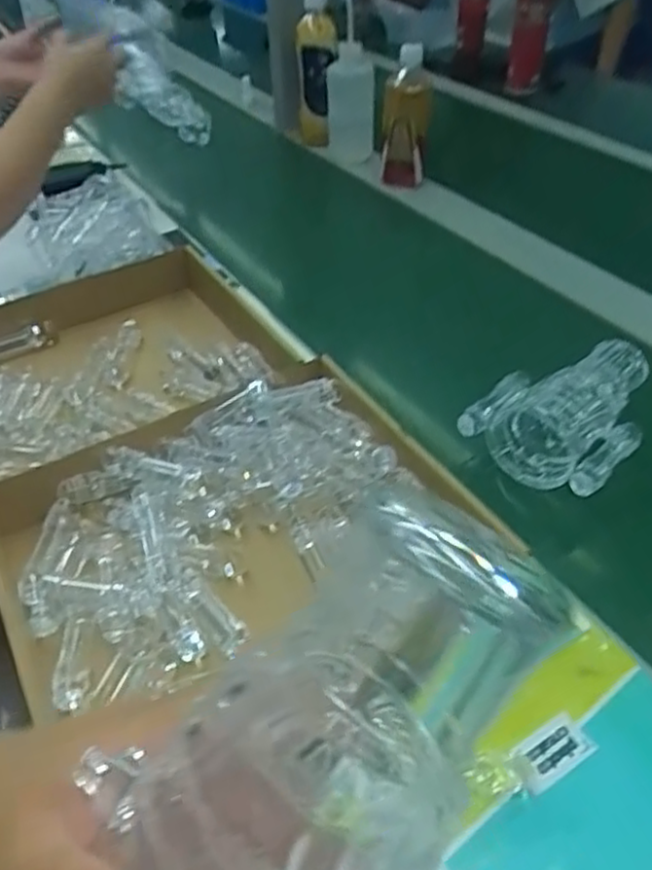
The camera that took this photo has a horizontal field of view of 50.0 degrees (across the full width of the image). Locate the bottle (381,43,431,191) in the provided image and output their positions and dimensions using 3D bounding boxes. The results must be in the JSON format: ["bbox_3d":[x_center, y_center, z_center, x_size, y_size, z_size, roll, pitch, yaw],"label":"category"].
[{"bbox_3d":[0.115,-0.460,1.007,0.061,0.177,0.054,0,43,2],"label":"bottle"}]

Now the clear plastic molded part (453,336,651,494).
[{"bbox_3d":[0.220,-0.025,0.618,0.122,0.043,0.185,33,54,32],"label":"clear plastic molded part"}]

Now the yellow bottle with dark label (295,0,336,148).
[{"bbox_3d":[-0.017,-0.578,1.126,0.063,0.206,0.072,0,43,2],"label":"yellow bottle with dark label"}]

